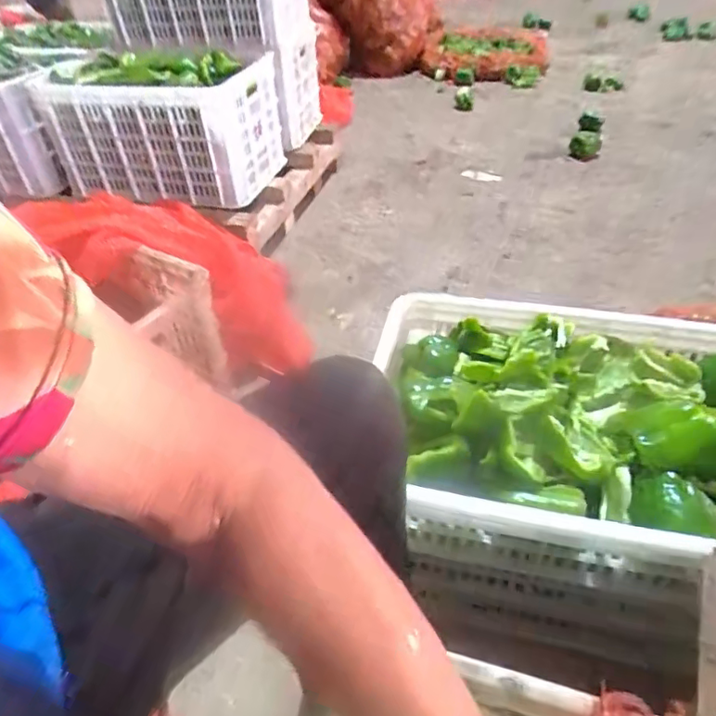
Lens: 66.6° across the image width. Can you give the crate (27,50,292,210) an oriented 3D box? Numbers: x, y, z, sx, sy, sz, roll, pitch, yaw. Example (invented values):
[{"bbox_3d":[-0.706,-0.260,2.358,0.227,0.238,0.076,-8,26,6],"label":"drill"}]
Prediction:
[{"bbox_3d":[-0.459,-0.561,1.324,0.482,0.264,0.293,6,42,10],"label":"crate"}]

